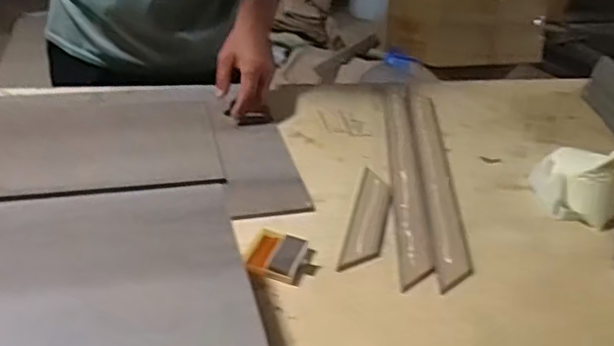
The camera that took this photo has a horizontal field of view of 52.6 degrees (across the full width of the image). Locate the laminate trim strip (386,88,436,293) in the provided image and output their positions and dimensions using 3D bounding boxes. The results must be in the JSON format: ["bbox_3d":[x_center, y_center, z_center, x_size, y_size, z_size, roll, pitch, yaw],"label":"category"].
[{"bbox_3d":[0.148,-0.007,0.954,0.049,0.006,0.506,6,36,-1],"label":"laminate trim strip"}]

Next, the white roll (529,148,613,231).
[{"bbox_3d":[0.392,0.011,0.896,0.133,0.087,0.086,28,41,28],"label":"white roll"}]

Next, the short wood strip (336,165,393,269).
[{"bbox_3d":[0.086,0.061,0.847,0.049,0.004,0.213,12,36,8],"label":"short wood strip"}]

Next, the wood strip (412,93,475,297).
[{"bbox_3d":[0.197,0.000,0.947,0.048,0.006,0.480,6,36,0],"label":"wood strip"}]

